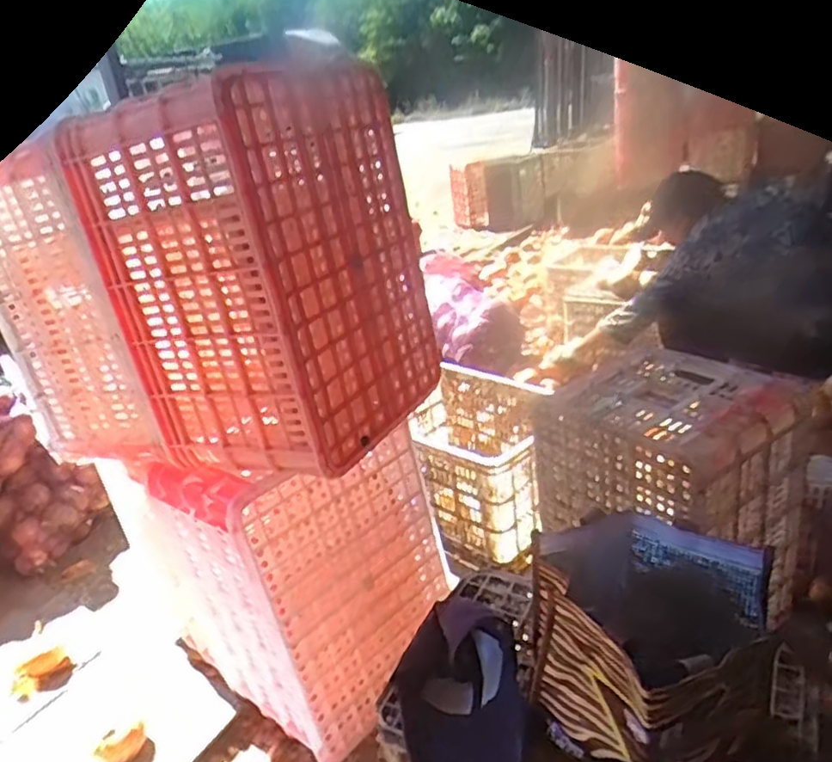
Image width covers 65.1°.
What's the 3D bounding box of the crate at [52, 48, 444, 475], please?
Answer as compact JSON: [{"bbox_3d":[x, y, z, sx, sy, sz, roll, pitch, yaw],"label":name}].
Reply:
[{"bbox_3d":[-0.209,-0.141,0.894,0.320,0.440,0.292,7,28,31],"label":"crate"}]

